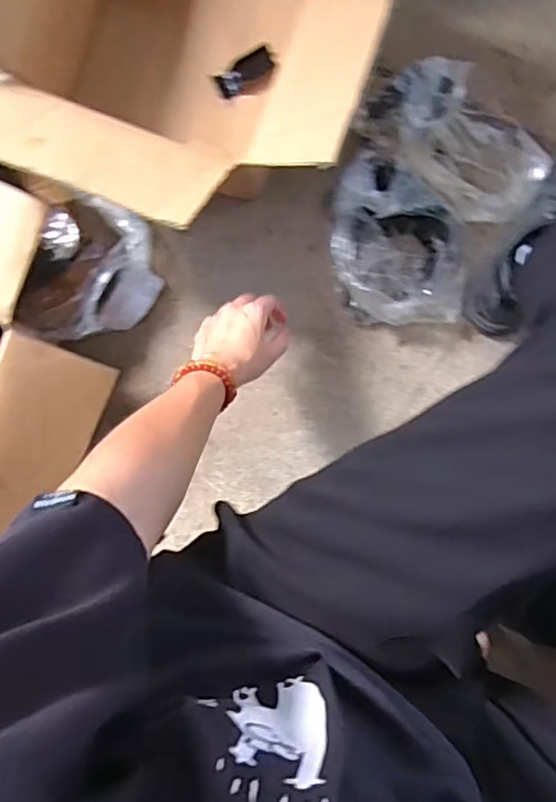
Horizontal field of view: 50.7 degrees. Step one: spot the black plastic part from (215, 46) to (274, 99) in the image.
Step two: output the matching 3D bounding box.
[{"bbox_3d":[-0.042,-0.420,0.751,0.074,0.006,0.030,-31,90,5],"label":"black plastic part"}]

